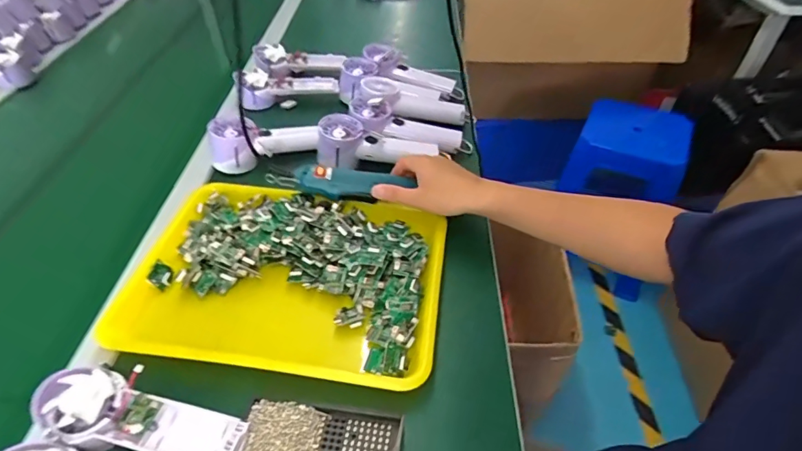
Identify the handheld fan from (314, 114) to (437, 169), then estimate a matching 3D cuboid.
[{"bbox_3d":[-0.034,-0.121,0.678,0.176,0.054,0.063,-1,45,-1],"label":"handheld fan"}]

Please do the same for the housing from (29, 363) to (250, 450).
[{"bbox_3d":[-0.219,0.164,0.385,0.175,0.029,0.060,12,46,11],"label":"housing"}]

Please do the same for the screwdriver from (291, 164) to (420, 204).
[{"bbox_3d":[-0.061,-0.052,0.576,0.136,0.033,0.032,4,44,-9],"label":"screwdriver"}]

